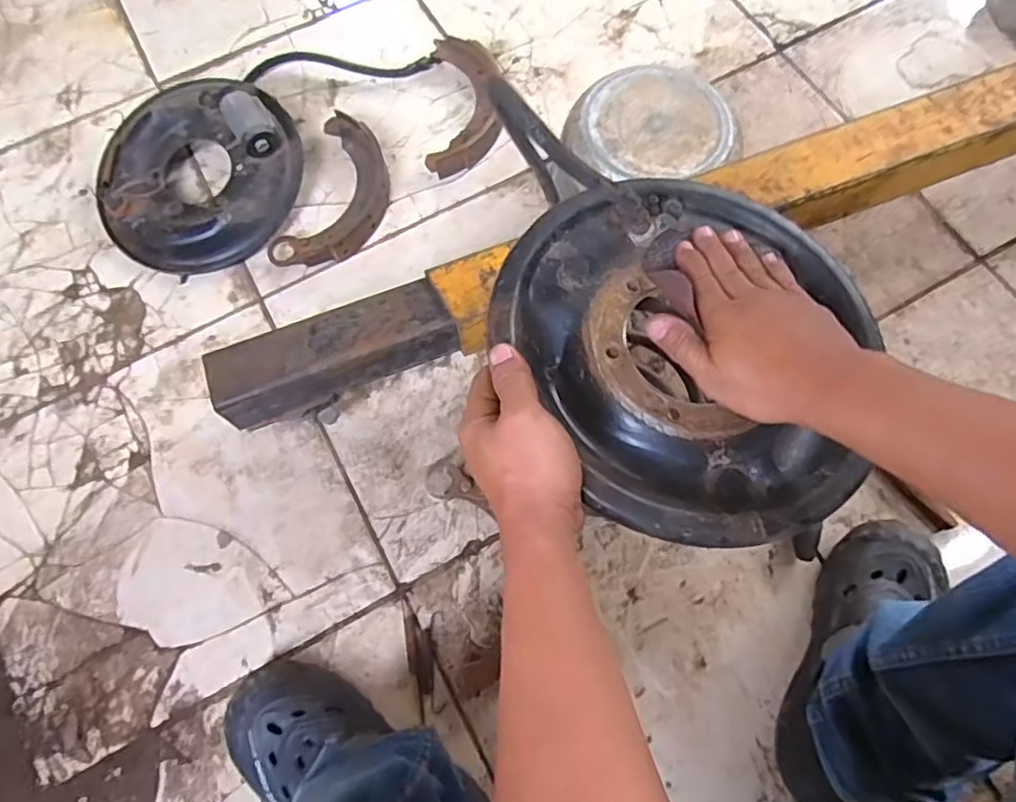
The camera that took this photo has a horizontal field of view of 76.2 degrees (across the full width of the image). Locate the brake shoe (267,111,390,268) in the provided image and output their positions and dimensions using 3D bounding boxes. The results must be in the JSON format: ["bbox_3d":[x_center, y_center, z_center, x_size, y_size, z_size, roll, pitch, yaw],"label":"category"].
[{"bbox_3d":[-0.221,-0.269,0.856,0.123,0.031,0.228,17,73,7],"label":"brake shoe"}]

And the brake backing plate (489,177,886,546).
[{"bbox_3d":[0.133,-0.043,0.435,0.244,0.052,0.258,0,72,1],"label":"brake backing plate"}]

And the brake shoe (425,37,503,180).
[{"bbox_3d":[-0.059,-0.409,0.893,0.102,0.043,0.220,3,72,2],"label":"brake shoe"}]

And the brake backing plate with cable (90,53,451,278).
[{"bbox_3d":[-0.344,-0.374,0.862,0.236,0.084,0.452,34,76,11],"label":"brake backing plate with cable"}]

